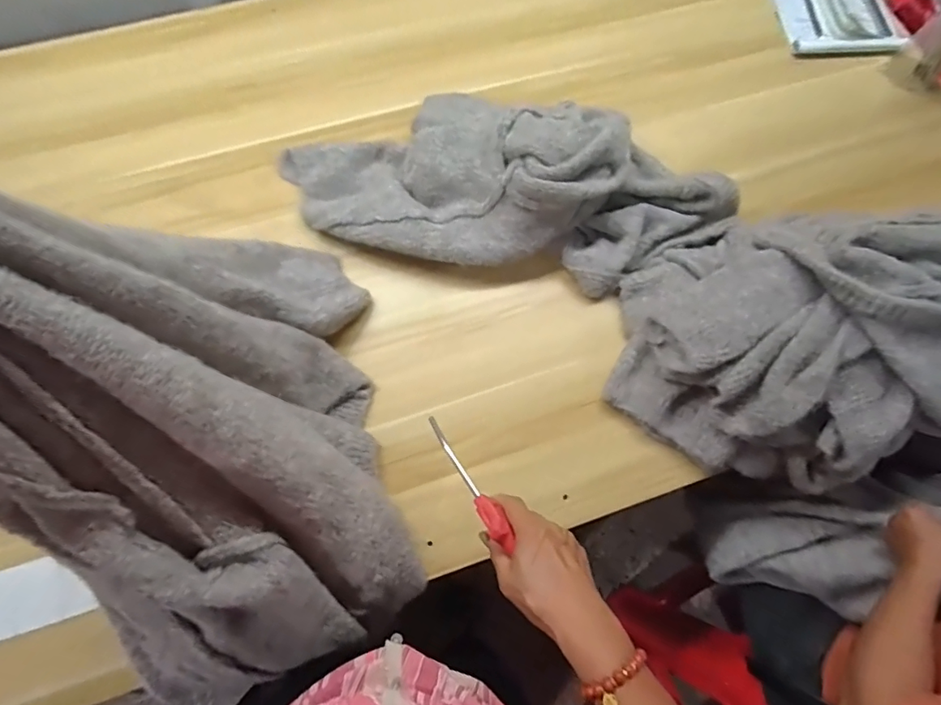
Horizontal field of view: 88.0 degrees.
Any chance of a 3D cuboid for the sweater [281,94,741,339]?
[{"bbox_3d":[0.043,-0.250,0.701,0.647,0.149,0.289,17,72,4],"label":"sweater"}]

